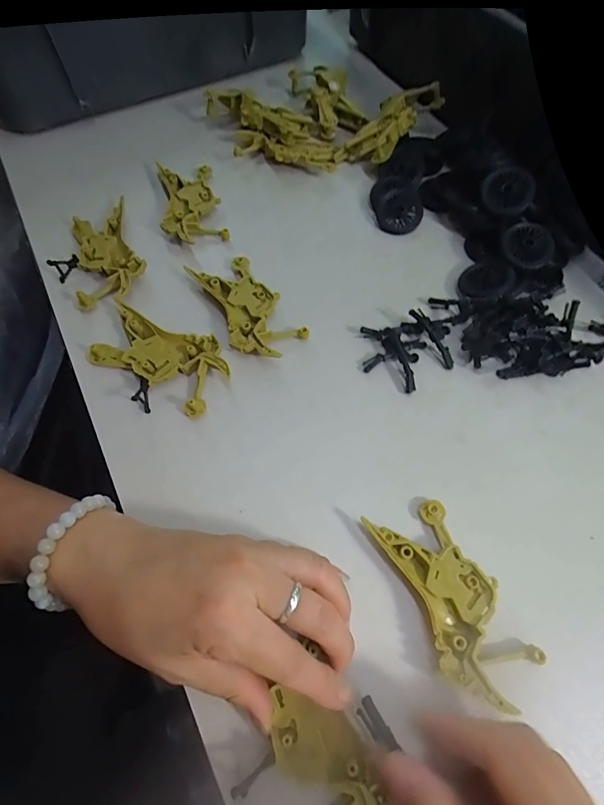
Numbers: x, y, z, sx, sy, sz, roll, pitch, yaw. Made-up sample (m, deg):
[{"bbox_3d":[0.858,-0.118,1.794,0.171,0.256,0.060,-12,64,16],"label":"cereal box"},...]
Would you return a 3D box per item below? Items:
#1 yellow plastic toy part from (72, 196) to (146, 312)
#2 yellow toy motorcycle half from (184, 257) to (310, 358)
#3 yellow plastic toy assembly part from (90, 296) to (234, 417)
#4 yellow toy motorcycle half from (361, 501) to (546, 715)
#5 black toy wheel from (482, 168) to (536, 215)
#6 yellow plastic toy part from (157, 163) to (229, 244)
[{"bbox_3d":[-0.152,-0.117,0.323,0.051,0.014,0.093,-16,65,-7],"label":"yellow plastic toy part"},{"bbox_3d":[-0.040,-0.069,0.301,0.048,0.014,0.092,-31,68,-14],"label":"yellow toy motorcycle half"},{"bbox_3d":[-0.097,-0.033,0.282,0.096,0.013,0.049,27,67,12],"label":"yellow plastic toy assembly part"},{"bbox_3d":[0.079,0.102,0.219,0.046,0.014,0.097,-25,67,-11],"label":"yellow toy motorcycle half"},{"bbox_3d":[0.159,-0.163,0.321,0.037,0.010,0.037,0,88,14],"label":"black toy wheel"},{"bbox_3d":[-0.094,-0.168,0.347,0.047,0.014,0.088,-14,65,-6],"label":"yellow plastic toy part"}]

